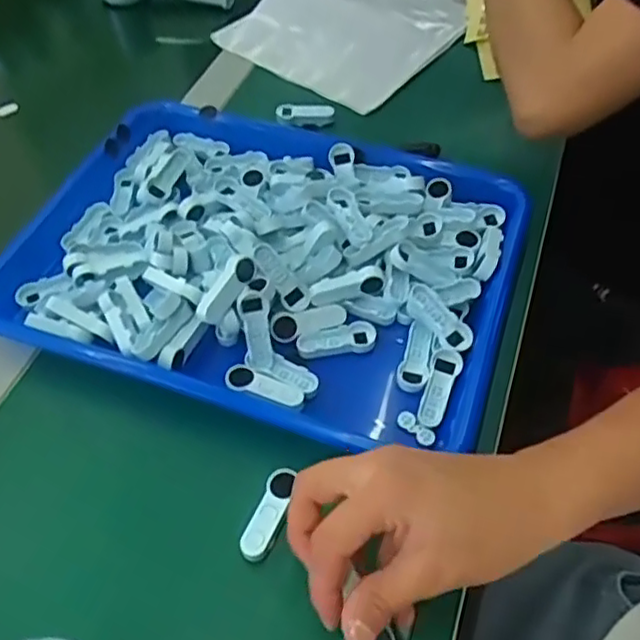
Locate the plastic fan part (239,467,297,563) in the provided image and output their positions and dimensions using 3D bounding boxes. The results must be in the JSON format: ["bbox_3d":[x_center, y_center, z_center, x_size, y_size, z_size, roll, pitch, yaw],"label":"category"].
[{"bbox_3d":[-0.027,0.105,0.347,0.017,0.010,0.050,16,55,13],"label":"plastic fan part"}]

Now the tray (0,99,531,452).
[{"bbox_3d":[-0.036,-0.043,0.444,0.323,0.048,0.241,16,55,14],"label":"tray"}]

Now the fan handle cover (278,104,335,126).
[{"bbox_3d":[-0.013,-0.179,0.553,0.049,0.013,0.015,8,54,8],"label":"fan handle cover"}]

